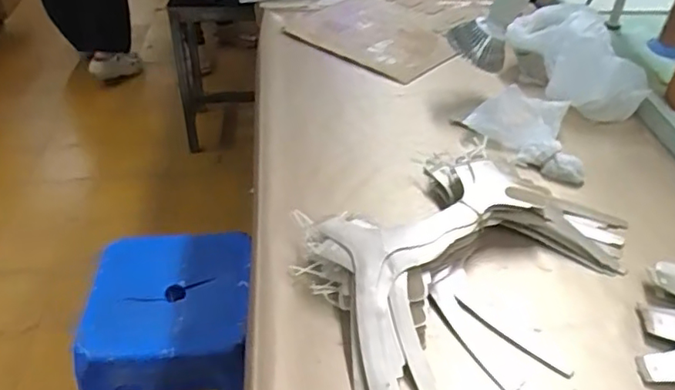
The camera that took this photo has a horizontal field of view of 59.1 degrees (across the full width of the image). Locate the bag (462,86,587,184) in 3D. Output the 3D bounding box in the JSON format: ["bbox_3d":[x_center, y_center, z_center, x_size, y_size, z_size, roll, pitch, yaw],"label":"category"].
[{"bbox_3d":[0.232,-0.077,0.753,0.134,0.040,0.133,4,40,6],"label":"bag"}]

